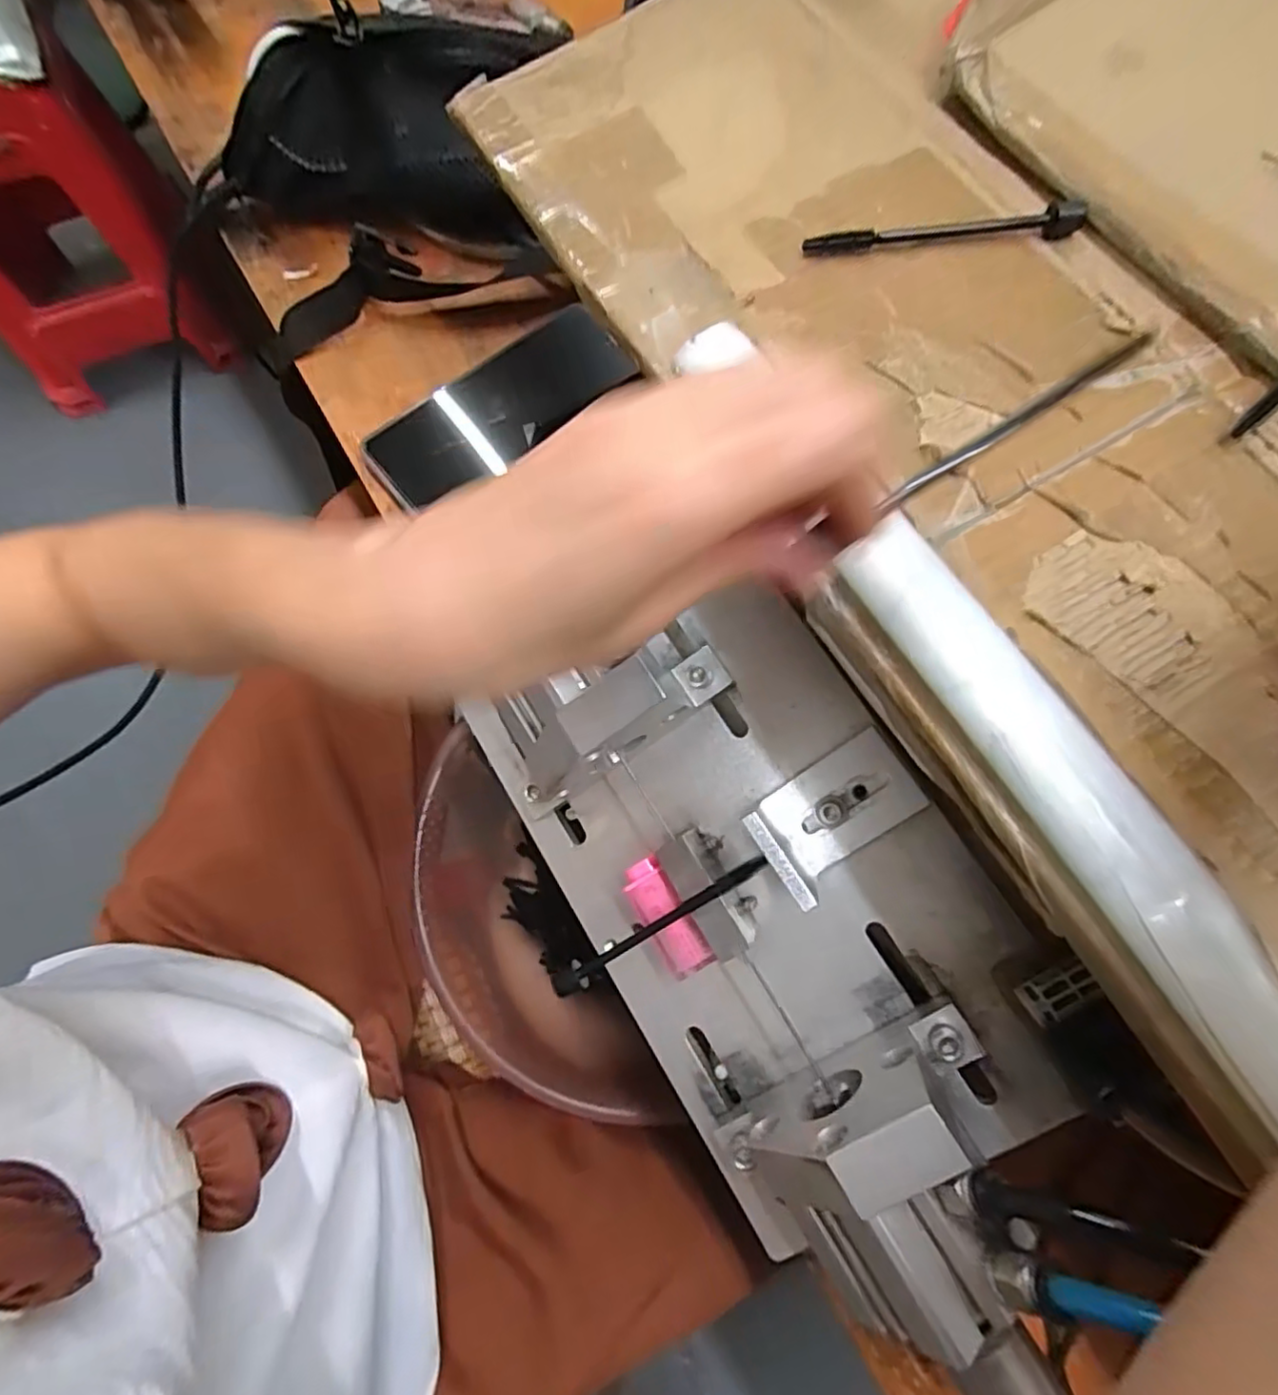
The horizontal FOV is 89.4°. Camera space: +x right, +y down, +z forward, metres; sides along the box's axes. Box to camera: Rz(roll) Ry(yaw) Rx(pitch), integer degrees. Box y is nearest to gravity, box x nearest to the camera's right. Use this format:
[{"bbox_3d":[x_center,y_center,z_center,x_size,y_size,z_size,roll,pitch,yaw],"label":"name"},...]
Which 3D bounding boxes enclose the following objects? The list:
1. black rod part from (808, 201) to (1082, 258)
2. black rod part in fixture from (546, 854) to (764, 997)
[{"bbox_3d":[0.112,-0.173,0.237,0.100,0.013,0.009,-3,73,-3],"label":"black rod part"},{"bbox_3d":[0.008,0.090,0.254,0.096,0.005,0.010,-32,76,4],"label":"black rod part in fixture"}]

